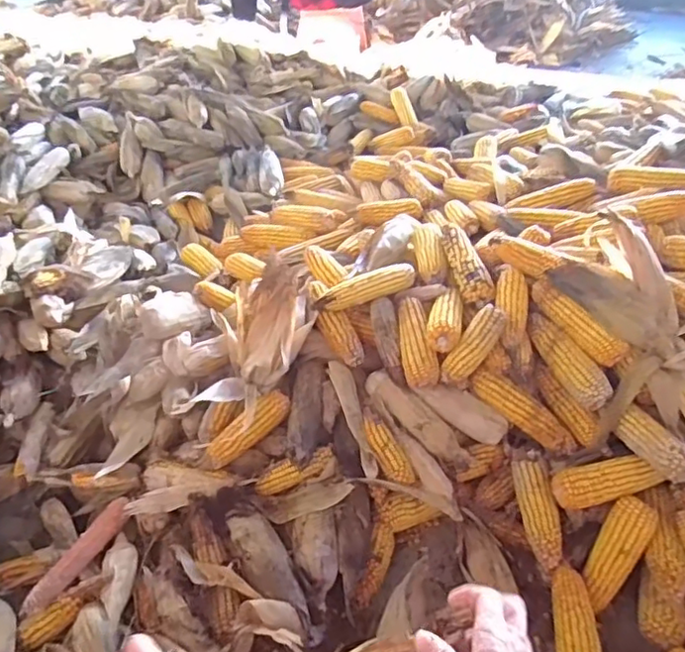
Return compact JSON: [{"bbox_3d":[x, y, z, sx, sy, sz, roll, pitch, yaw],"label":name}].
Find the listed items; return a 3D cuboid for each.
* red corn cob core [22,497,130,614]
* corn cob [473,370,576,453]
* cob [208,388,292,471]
[{"bbox_3d":[-0.344,0.299,0.802,0.032,0.031,0.172,17,43,21],"label":"red corn cob core"},{"bbox_3d":[0.272,0.125,0.910,0.175,0.043,0.041,39,52,16],"label":"corn cob"},{"bbox_3d":[-0.136,0.146,0.902,0.034,0.044,0.147,29,48,31],"label":"cob"}]

